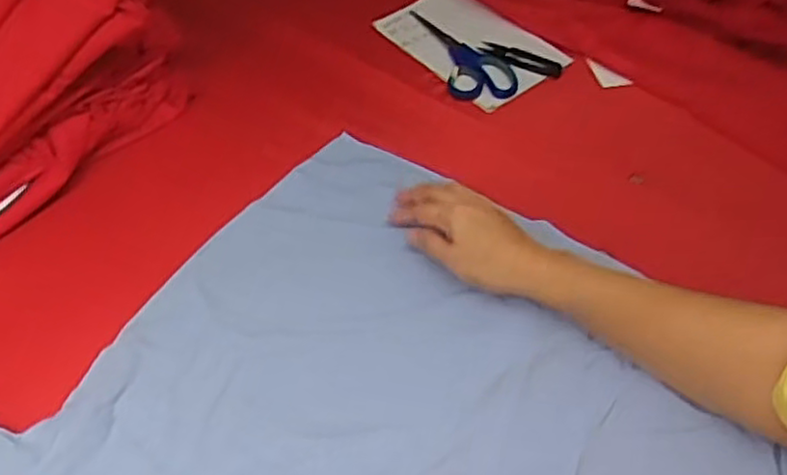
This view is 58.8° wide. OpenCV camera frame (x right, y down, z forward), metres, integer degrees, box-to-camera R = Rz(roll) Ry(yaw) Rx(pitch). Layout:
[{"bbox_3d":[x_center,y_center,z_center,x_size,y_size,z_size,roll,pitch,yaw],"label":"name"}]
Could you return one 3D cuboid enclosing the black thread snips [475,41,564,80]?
[{"bbox_3d":[0.139,-0.197,0.765,0.096,0.007,0.027,31,57,25],"label":"black thread snips"}]

